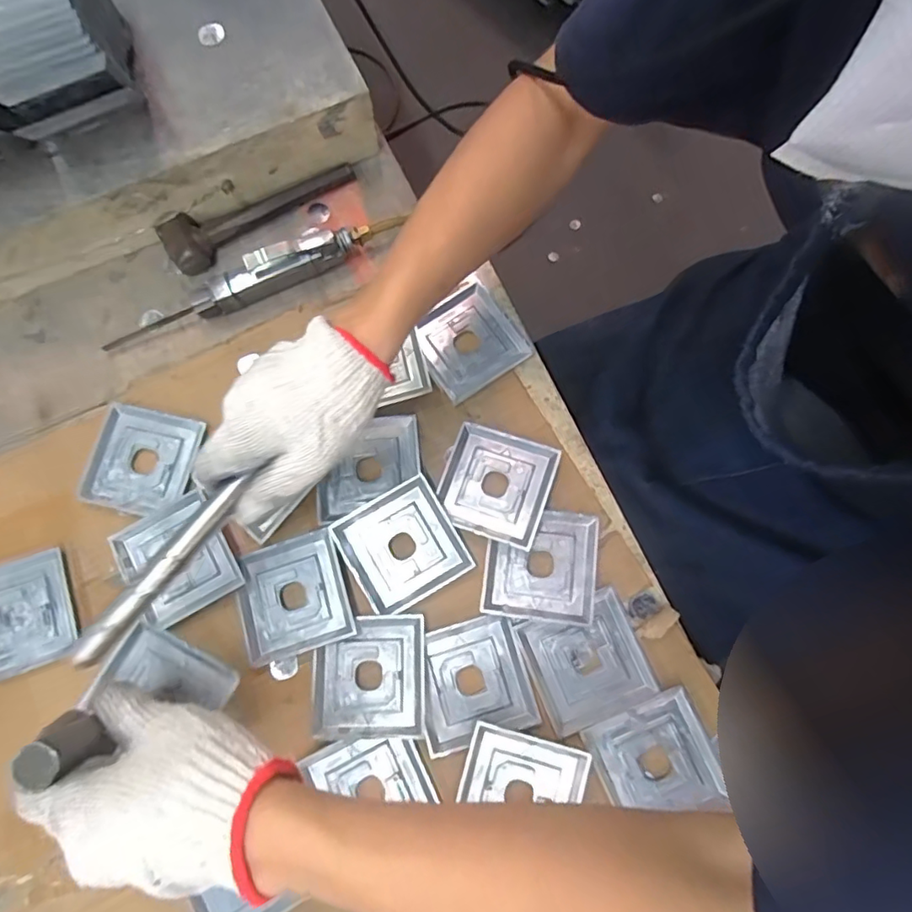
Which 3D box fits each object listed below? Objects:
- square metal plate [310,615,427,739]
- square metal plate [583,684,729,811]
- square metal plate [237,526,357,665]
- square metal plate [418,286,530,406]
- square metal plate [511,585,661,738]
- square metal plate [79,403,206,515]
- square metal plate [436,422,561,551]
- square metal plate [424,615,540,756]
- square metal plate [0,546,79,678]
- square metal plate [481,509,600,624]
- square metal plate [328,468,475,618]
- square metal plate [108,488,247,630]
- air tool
[{"bbox_3d":[-0.071,0.177,0.436,0.089,0.015,0.090,-2,78,0],"label":"square metal plate"},{"bbox_3d":[0.158,0.242,0.430,0.091,0.009,0.084,-23,79,-4],"label":"square metal plate"},{"bbox_3d":[-0.137,0.117,0.451,0.089,0.006,0.091,-18,79,-3],"label":"square metal plate"},{"bbox_3d":[0.011,-0.105,0.498,0.087,0.005,0.086,-33,80,-6],"label":"square metal plate"},{"bbox_3d":[0.107,0.167,0.441,0.091,0.017,0.092,-23,79,-4],"label":"square metal plate"},{"bbox_3d":[-0.278,0.003,0.479,0.092,0.007,0.089,10,79,2],"label":"square metal plate"},{"bbox_3d":[0.034,0.024,0.468,0.090,0.010,0.089,20,79,4],"label":"square metal plate"},{"bbox_3d":[0.013,0.181,0.438,0.088,0.008,0.089,-16,79,-3],"label":"square metal plate"},{"bbox_3d":[-0.367,0.133,0.454,0.086,0.004,0.089,-20,79,-4],"label":"square metal plate"},{"bbox_3d":[0.071,0.090,0.454,0.092,0.014,0.088,6,78,1],"label":"square metal plate"},{"bbox_3d":[-0.046,0.075,0.453,0.090,0.012,0.090,-30,80,-6],"label":"square metal plate"},{"bbox_3d":[-0.234,0.087,0.453,0.090,0.012,0.089,-29,80,-6],"label":"square metal plate"},{"bbox_3d":[-0.202,-0.159,0.499,0.256,0.042,0.027,-25,79,-5],"label":"air tool"}]

